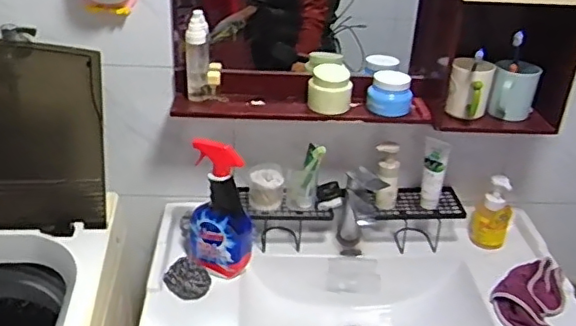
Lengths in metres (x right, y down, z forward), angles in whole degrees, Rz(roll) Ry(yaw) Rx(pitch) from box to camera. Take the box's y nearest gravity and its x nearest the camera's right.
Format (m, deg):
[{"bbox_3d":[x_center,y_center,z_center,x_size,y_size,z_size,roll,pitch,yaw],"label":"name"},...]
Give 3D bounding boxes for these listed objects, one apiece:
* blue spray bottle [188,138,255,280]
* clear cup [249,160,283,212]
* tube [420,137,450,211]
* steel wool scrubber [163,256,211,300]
[{"bbox_3d":[-0.129,0.083,1.106,0.129,0.259,0.085,1,29,-5],"label":"blue spray bottle"},{"bbox_3d":[-0.046,0.044,1.201,0.069,0.076,0.077,0,29,-7],"label":"clear cup"},{"bbox_3d":[0.292,0.022,1.185,0.047,0.151,0.031,10,30,12],"label":"tube"},{"bbox_3d":[-0.187,0.213,1.089,0.085,0.042,0.074,-2,29,-10],"label":"steel wool scrubber"}]

